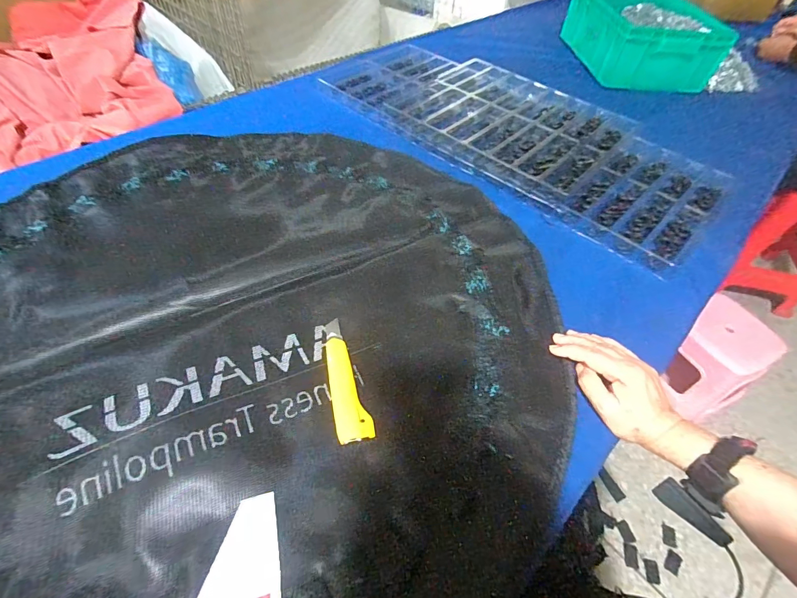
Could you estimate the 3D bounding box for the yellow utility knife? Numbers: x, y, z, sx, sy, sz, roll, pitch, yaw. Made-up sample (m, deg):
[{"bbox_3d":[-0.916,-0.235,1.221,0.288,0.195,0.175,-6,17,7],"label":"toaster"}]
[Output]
[{"bbox_3d":[-0.066,0.094,0.477,0.040,0.017,0.164,-9,54,-12],"label":"yellow utility knife"}]

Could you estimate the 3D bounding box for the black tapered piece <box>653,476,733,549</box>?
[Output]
[{"bbox_3d":[0.311,0.223,0.407,0.018,0.034,0.071,-23,32,-19],"label":"black tapered piece"}]

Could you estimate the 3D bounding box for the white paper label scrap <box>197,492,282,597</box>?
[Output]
[{"bbox_3d":[-0.148,0.237,0.354,0.074,0.008,0.091,-8,56,-17],"label":"white paper label scrap"}]

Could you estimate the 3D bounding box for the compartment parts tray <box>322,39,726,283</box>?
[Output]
[{"bbox_3d":[0.218,-0.386,0.828,0.872,0.045,0.358,36,60,21],"label":"compartment parts tray"}]

